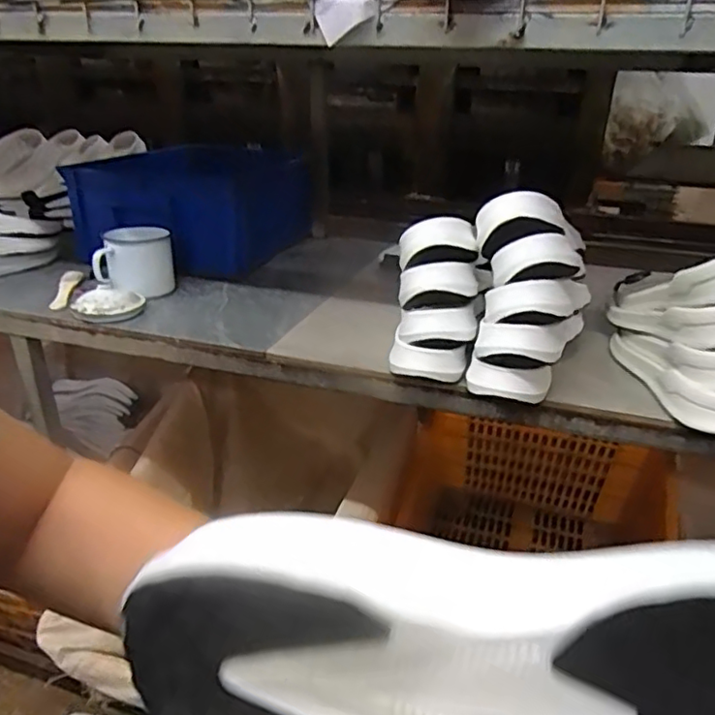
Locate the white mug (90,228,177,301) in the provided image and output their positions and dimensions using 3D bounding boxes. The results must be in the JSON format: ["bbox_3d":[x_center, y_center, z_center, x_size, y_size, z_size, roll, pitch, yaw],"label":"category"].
[{"bbox_3d":[-0.355,-0.146,0.955,0.120,0.090,0.109,-7,27,-16],"label":"white mug"}]

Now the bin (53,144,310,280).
[{"bbox_3d":[-0.318,-0.308,1.228,0.242,0.179,0.513,15,29,28],"label":"bin"}]

